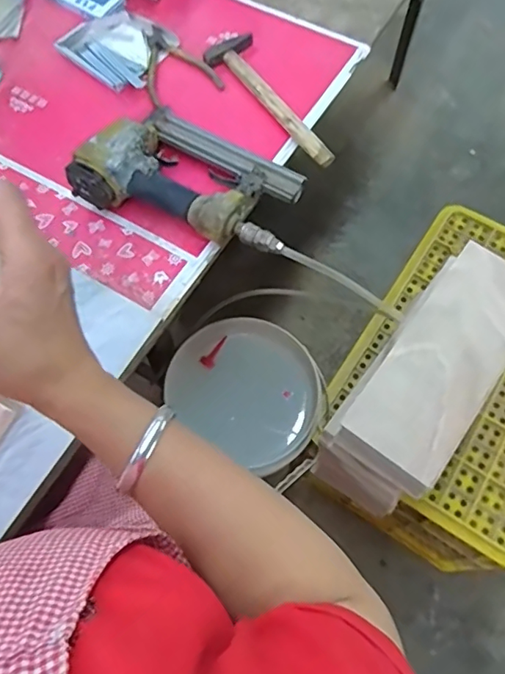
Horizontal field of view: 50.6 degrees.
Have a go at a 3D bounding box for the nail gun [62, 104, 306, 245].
[{"bbox_3d":[-0.072,-0.190,0.622,0.237,0.066,0.155,23,69,10],"label":"nail gun"}]

